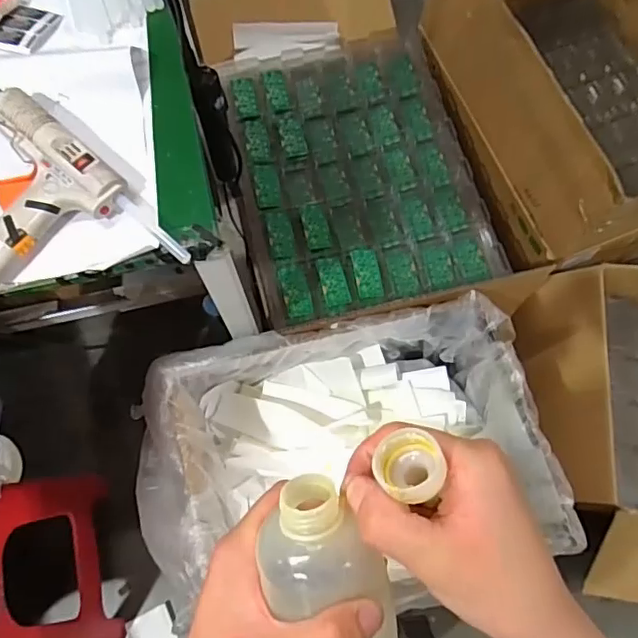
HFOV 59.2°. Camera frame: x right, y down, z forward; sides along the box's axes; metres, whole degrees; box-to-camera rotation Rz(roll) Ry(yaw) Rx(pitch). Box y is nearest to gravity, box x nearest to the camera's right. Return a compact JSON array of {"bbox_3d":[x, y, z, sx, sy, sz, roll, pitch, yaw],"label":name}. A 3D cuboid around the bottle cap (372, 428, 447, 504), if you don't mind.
[{"bbox_3d":[0.039,0.063,0.244,0.027,0.017,0.029,0,71,0],"label":"bottle cap"}]

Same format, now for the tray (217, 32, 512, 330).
[{"bbox_3d":[0.065,-0.314,1.139,0.458,0.029,0.613,-14,72,-5],"label":"tray"}]

